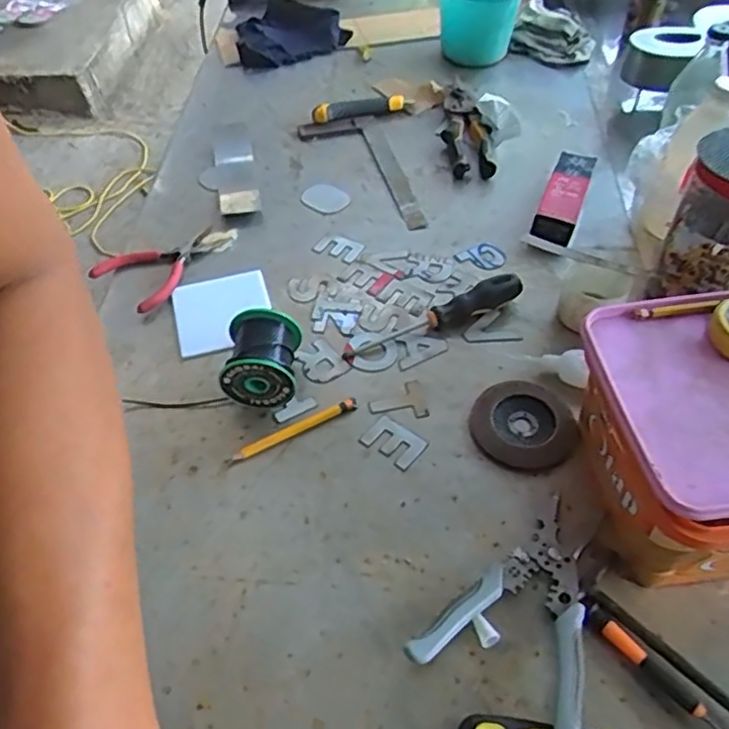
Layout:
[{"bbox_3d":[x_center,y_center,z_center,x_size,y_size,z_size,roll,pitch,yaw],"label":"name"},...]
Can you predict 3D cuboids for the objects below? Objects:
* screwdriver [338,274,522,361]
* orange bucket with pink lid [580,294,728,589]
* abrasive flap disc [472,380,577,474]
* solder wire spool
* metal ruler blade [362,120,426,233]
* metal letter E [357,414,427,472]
[{"bbox_3d":[0.074,-0.047,0.701,0.201,0.029,0.029,-19,53,-15],"label":"screwdriver"},{"bbox_3d":[0.276,0.061,0.533,0.187,0.142,0.193,-6,50,-5],"label":"orange bucket with pink lid"},{"bbox_3d":[0.148,0.056,0.630,0.091,0.008,0.094,0,50,0],"label":"abrasive flap disc"},{"bbox_3d":[-0.097,-0.006,0.648,0.067,0.069,0.076,1,50,0],"label":"solder wire spool"},{"bbox_3d":[0.036,-0.249,0.880,0.027,0.008,0.224,-13,53,-9],"label":"metal ruler blade"},{"bbox_3d":[0.027,0.072,0.623,0.053,0.004,0.038,31,57,23],"label":"metal letter E"}]

